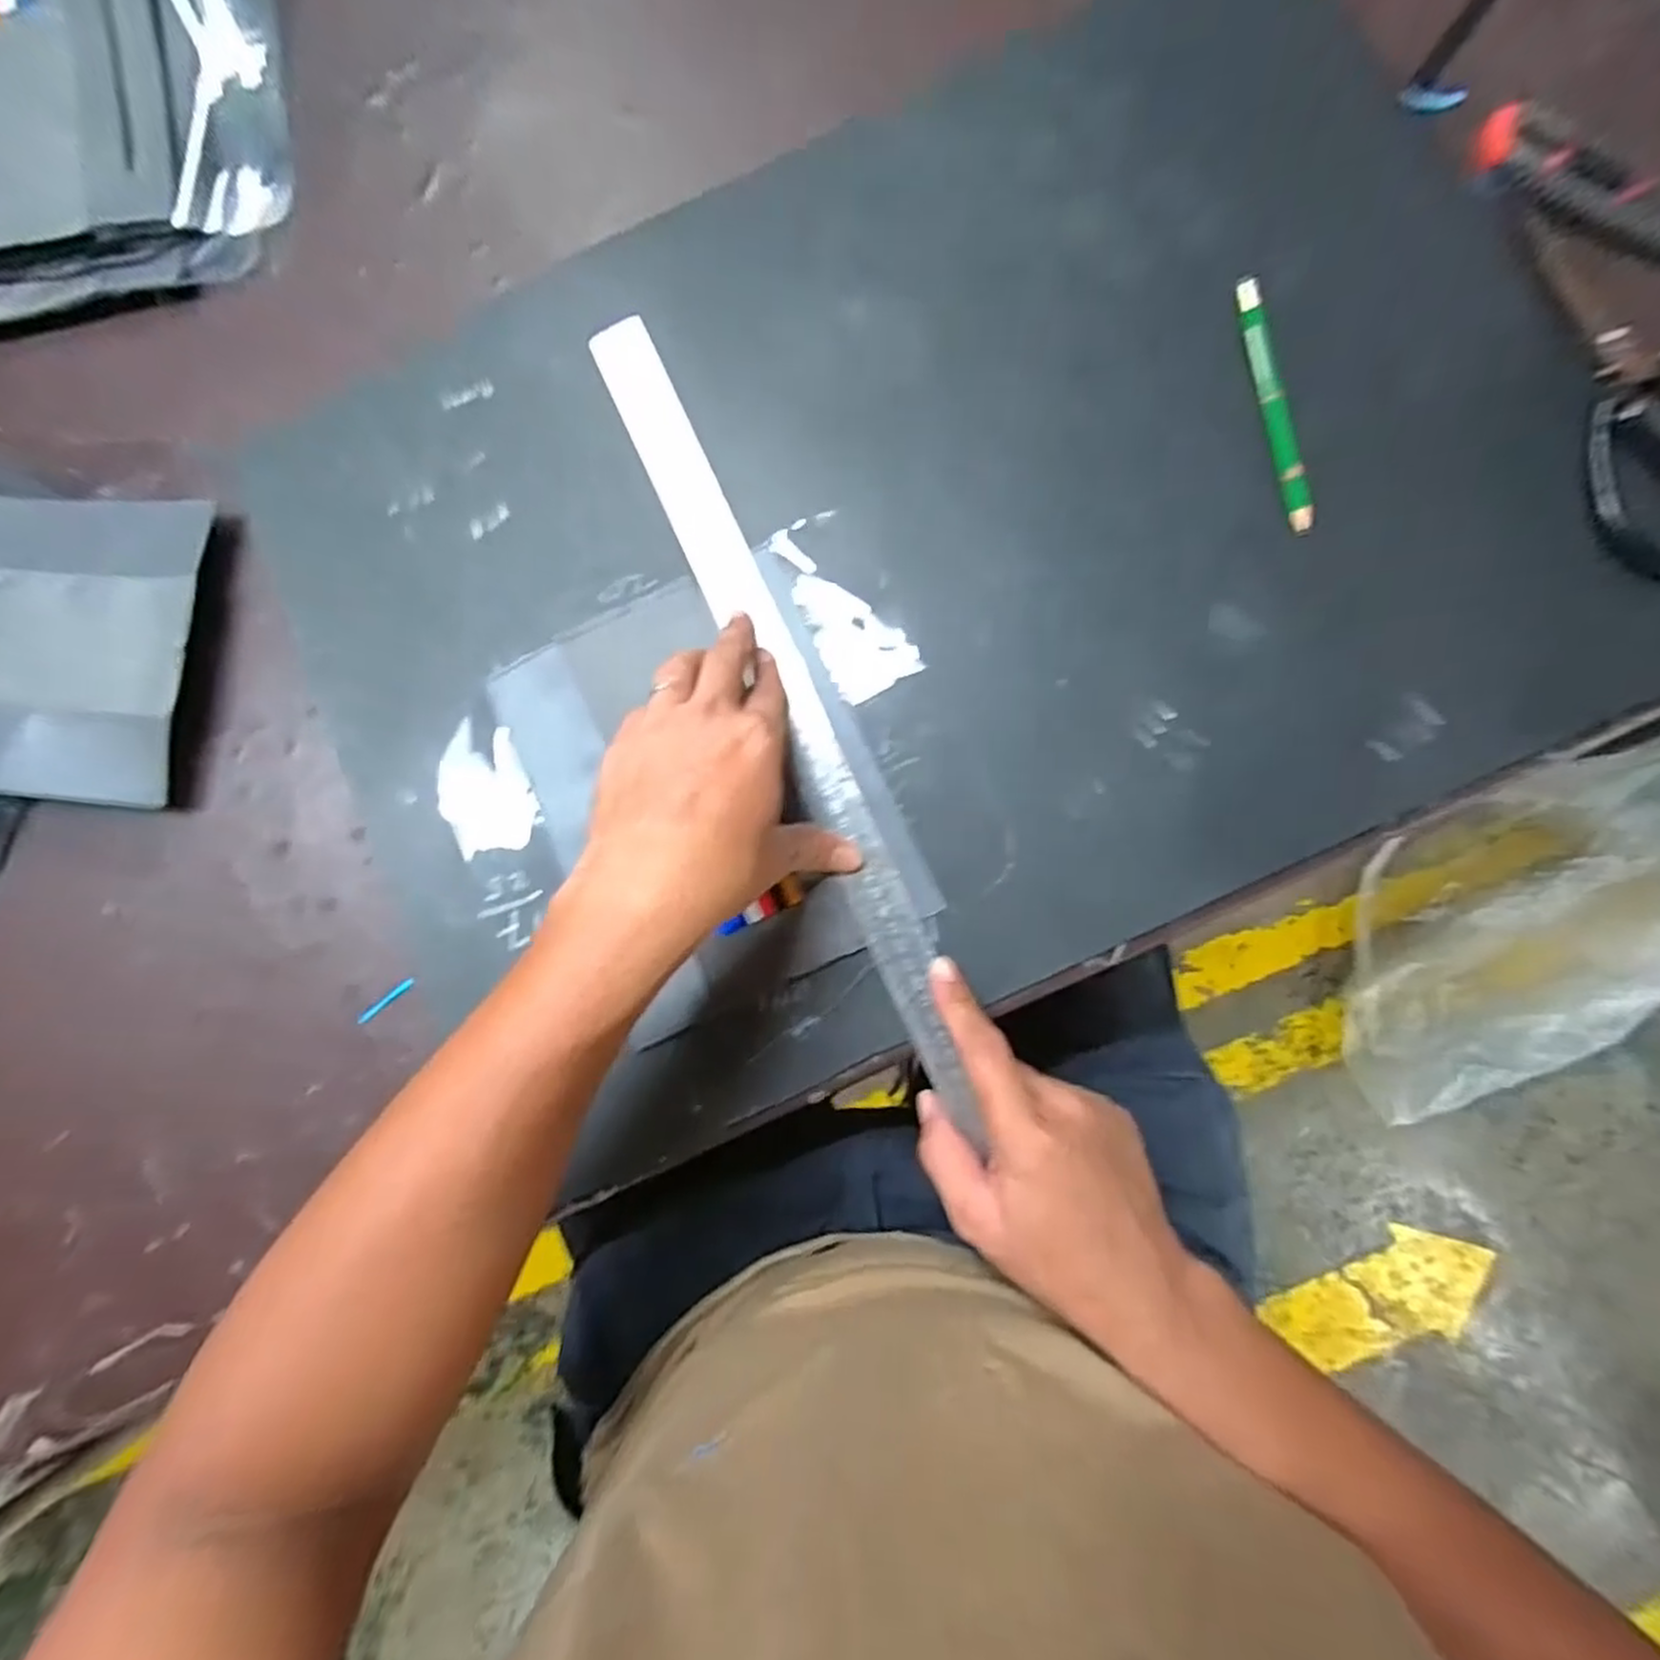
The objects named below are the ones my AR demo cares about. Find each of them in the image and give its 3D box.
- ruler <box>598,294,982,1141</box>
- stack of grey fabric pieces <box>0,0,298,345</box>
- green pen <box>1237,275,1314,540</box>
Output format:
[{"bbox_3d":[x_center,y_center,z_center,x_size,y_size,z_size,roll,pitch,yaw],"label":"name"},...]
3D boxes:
[{"bbox_3d":[-0.027,-0.071,0.406,0.033,0.007,0.459,-25,83,5],"label":"ruler"},{"bbox_3d":[-0.477,-0.436,0.468,0.288,0.040,0.261,-13,83,4],"label":"stack of grey fabric pieces"},{"bbox_3d":[0.228,-0.219,0.392,0.012,0.006,0.140,-9,84,5],"label":"green pen"}]

